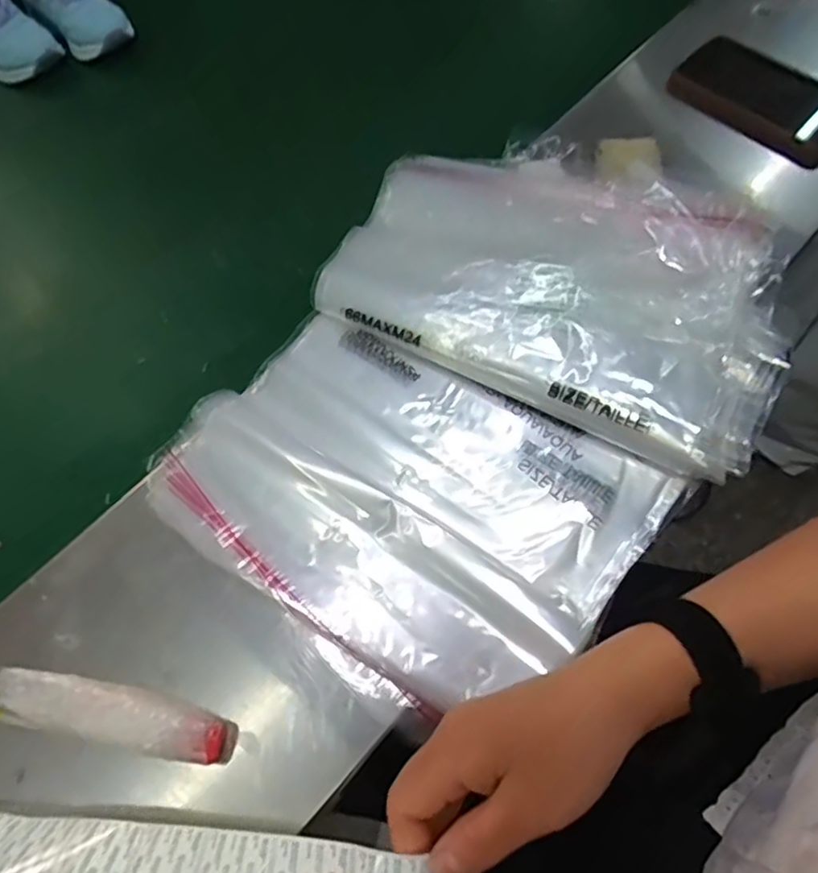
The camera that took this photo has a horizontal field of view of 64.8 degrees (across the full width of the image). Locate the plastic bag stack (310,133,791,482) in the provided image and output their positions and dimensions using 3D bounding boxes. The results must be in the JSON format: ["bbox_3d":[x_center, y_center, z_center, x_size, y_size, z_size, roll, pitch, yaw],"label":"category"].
[{"bbox_3d":[0.117,-0.126,0.479,0.331,0.041,0.231,26,69,14],"label":"plastic bag stack"}]

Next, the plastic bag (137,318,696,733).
[{"bbox_3d":[-0.006,0.037,0.430,0.286,0.019,0.216,35,72,18],"label":"plastic bag"}]

